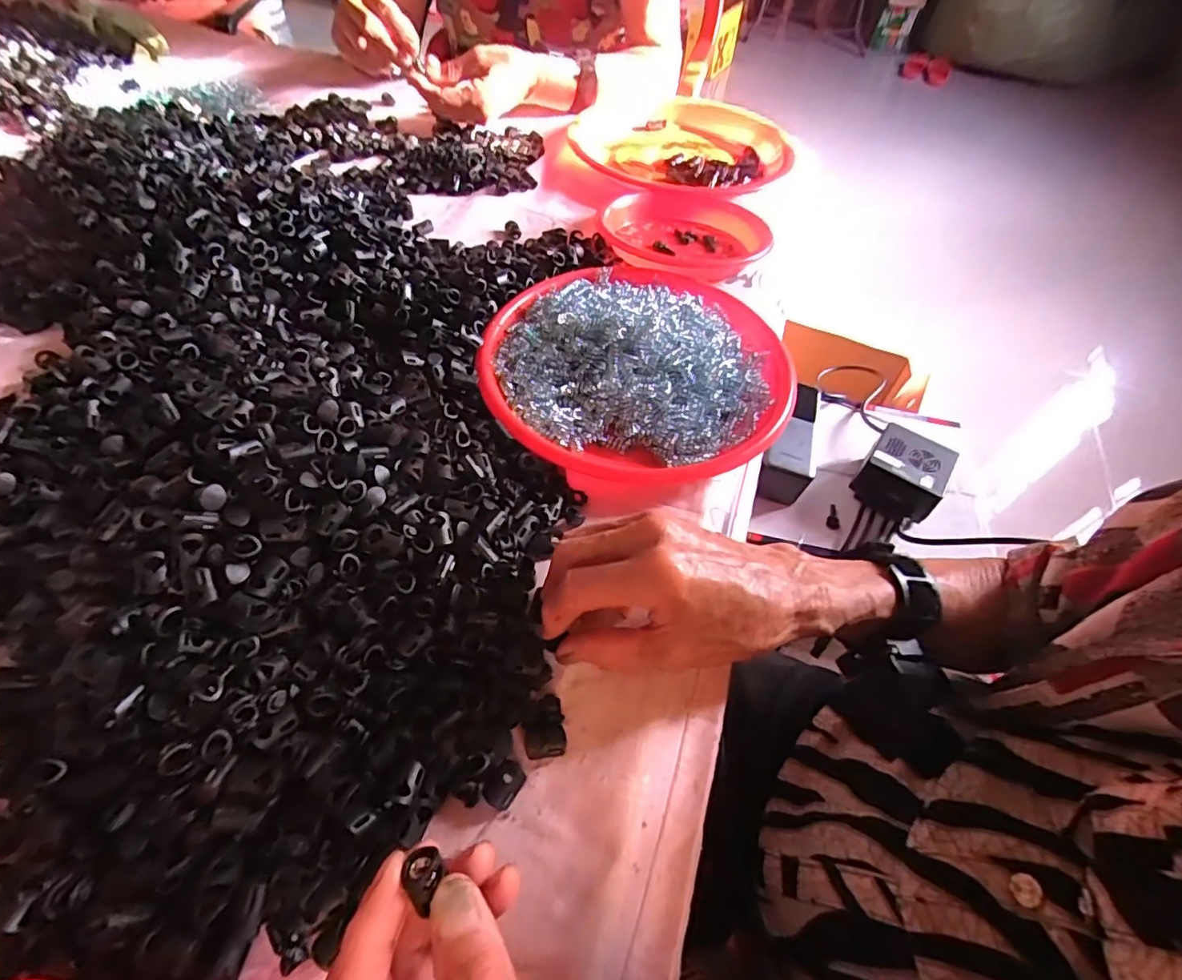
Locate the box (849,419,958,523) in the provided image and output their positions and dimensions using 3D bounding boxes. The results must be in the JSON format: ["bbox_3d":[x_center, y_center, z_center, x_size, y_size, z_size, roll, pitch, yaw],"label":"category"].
[{"bbox_3d":[0.317,-0.018,0.564,0.075,0.046,0.085,34,58,20],"label":"box"}]

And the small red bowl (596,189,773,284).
[{"bbox_3d":[0.087,-0.245,0.541,0.152,0.039,0.167,2,53,-3],"label":"small red bowl"}]

